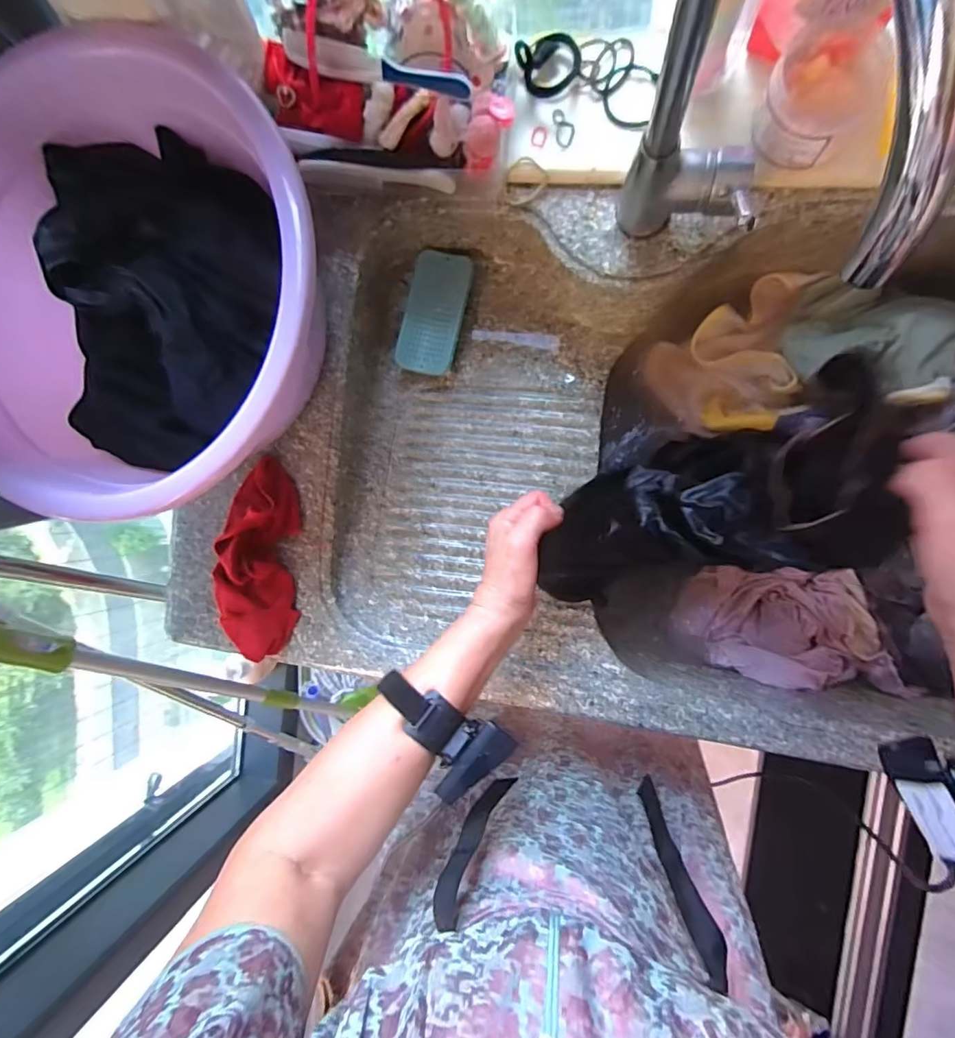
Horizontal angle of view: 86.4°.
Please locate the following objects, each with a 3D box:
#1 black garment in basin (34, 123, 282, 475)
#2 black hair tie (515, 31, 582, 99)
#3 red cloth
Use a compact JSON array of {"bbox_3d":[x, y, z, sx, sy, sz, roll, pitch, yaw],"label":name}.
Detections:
[{"bbox_3d":[-0.304,-0.210,0.472,0.219,0.085,0.278,4,93,9],"label":"black garment in basin"},{"bbox_3d":[0.066,-0.427,0.471,0.057,0.030,0.048,3,92,9],"label":"black hair tie"},{"bbox_3d":[-0.240,0.042,0.553,0.077,0.043,0.205,3,92,9],"label":"red cloth"}]

